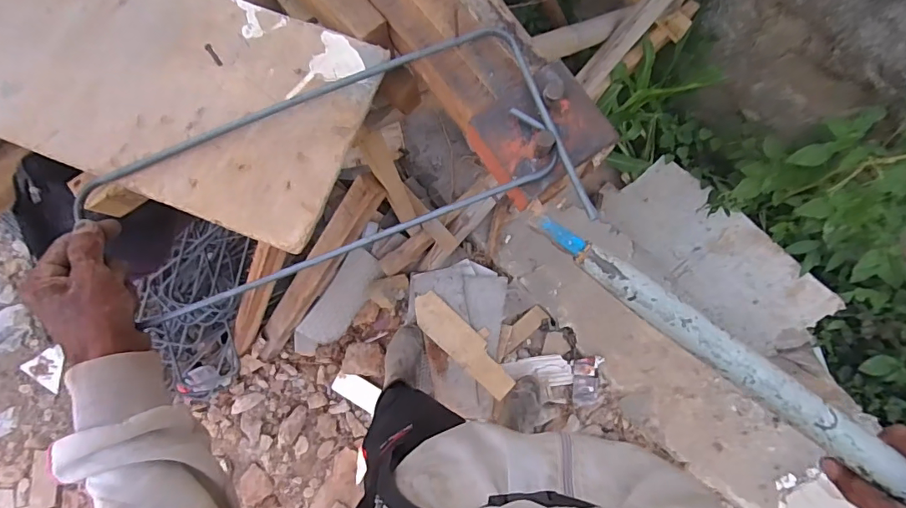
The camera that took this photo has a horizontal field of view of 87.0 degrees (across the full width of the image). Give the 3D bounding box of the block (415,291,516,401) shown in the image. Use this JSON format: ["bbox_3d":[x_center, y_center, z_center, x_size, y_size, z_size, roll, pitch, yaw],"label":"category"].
[{"bbox_3d":[0.030,0.252,1.348,0.353,0.009,0.101,42,85,7],"label":"block"}]

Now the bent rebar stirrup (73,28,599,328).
[{"bbox_3d":[-0.119,-0.071,0.417,0.435,0.023,0.192,-13,79,2],"label":"bent rebar stirrup"}]

